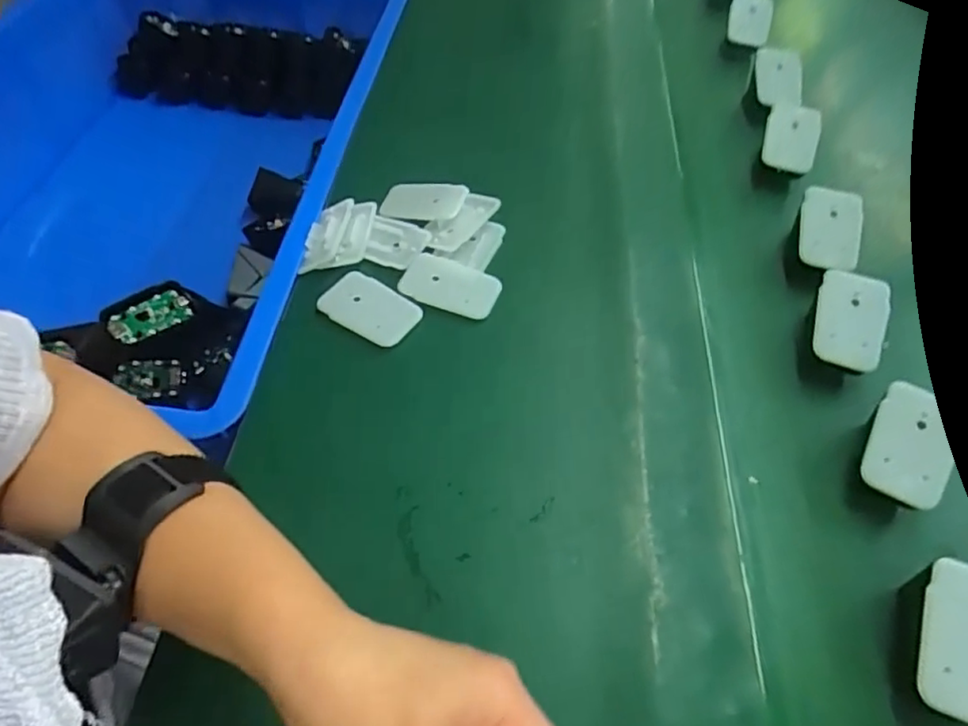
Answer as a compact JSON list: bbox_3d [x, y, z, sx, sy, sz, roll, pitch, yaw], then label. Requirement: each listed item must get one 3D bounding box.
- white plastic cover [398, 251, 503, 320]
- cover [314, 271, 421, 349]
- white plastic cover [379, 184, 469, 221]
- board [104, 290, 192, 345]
[{"bbox_3d":[-0.025,-0.057,0.438,0.070,0.007,0.042,19,55,10],"label":"white plastic cover"},{"bbox_3d":[-0.080,-0.040,0.427,0.068,0.005,0.041,27,57,16],"label":"cover"},{"bbox_3d":[-0.047,-0.131,0.486,0.063,0.006,0.040,9,61,12],"label":"white plastic cover"},{"bbox_3d":[-0.285,-0.038,0.514,0.063,0.007,0.029,-37,89,-32],"label":"board"}]

